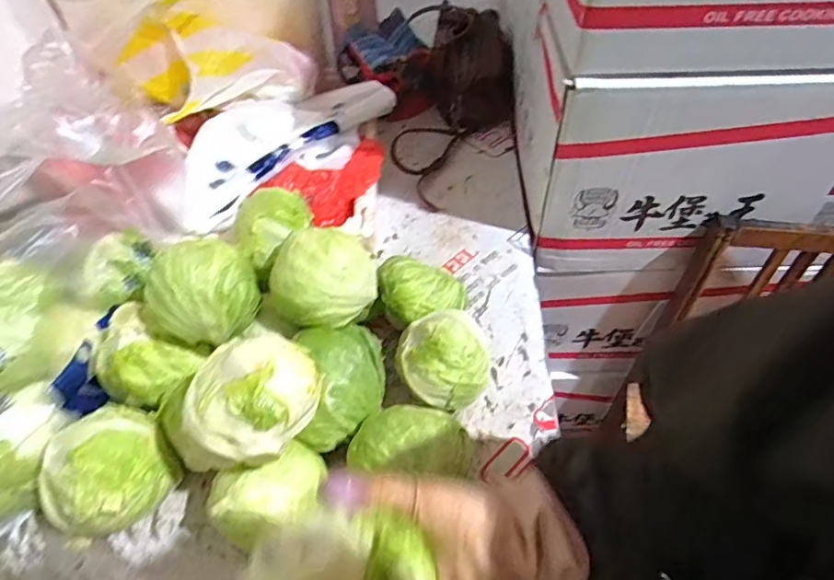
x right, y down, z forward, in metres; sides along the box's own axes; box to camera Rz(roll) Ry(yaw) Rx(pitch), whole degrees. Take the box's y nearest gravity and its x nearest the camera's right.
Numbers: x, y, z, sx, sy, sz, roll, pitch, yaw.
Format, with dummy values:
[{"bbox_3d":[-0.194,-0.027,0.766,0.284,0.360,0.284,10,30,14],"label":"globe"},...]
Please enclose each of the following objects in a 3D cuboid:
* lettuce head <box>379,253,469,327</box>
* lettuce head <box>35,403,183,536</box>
[{"bbox_3d":[0.003,0.015,0.670,0.105,0.083,0.075,10,53,9],"label":"lettuce head"},{"bbox_3d":[-0.293,0.172,0.516,0.102,0.091,0.112,17,54,14],"label":"lettuce head"}]

